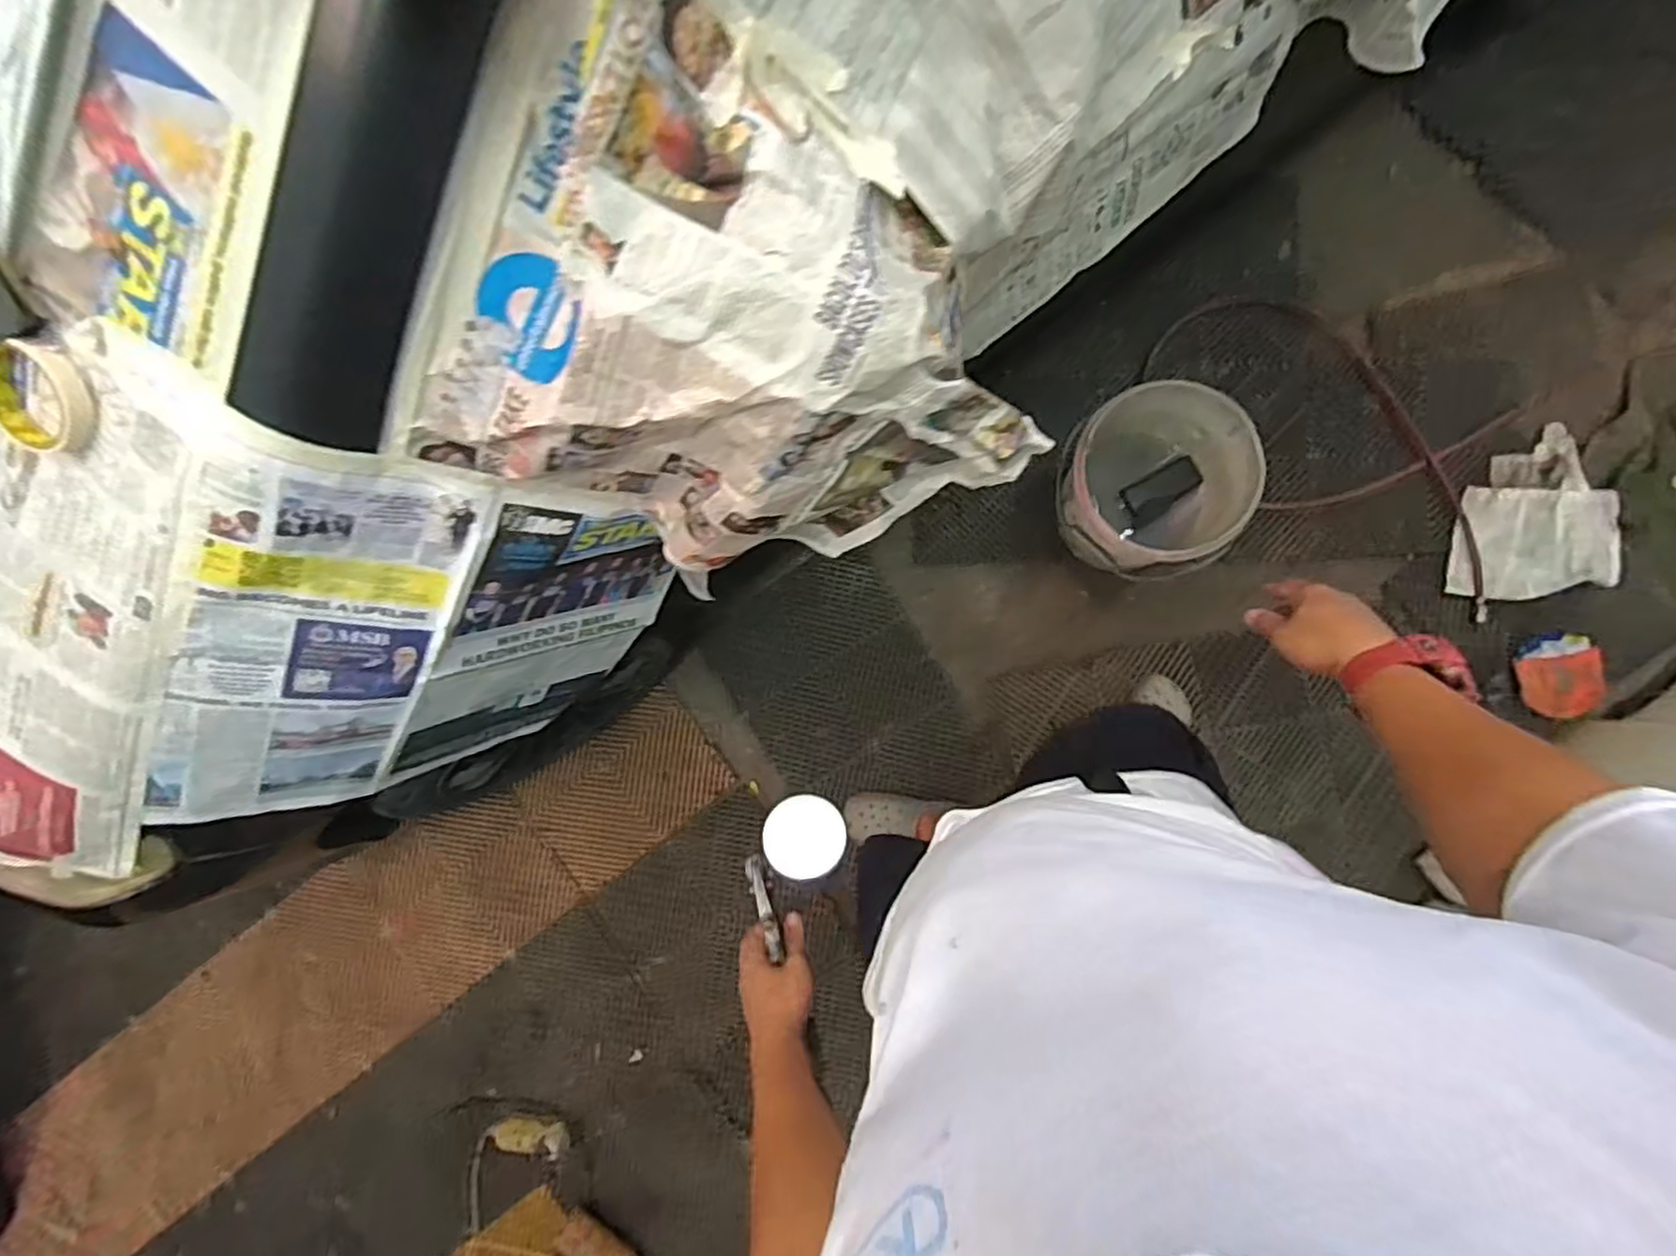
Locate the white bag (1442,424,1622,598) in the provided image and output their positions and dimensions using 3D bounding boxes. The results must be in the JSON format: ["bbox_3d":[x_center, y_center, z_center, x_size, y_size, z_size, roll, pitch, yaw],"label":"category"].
[{"bbox_3d":[1.344,-0.224,1.426,0.286,0.070,0.328,-8,88,6],"label":"white bag"}]

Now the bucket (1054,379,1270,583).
[{"bbox_3d":[0.575,-0.257,1.375,0.291,0.318,0.298,0,85,5],"label":"bucket"}]

